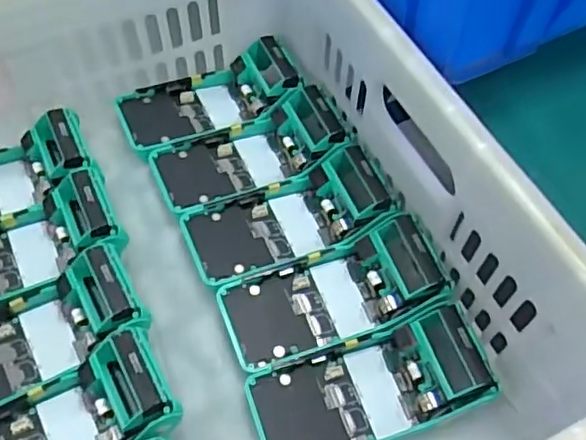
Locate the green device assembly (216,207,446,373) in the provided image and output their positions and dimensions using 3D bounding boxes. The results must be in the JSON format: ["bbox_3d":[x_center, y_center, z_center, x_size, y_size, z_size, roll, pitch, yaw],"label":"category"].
[{"bbox_3d":[0.030,0.056,0.464,0.161,0.049,0.070,-17,60,-12],"label":"green device assembly"}]

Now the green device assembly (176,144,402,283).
[{"bbox_3d":[-0.003,-0.004,0.500,0.166,0.044,0.074,-17,60,-12],"label":"green device assembly"}]

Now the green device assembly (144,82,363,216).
[{"bbox_3d":[-0.038,-0.062,0.531,0.162,0.042,0.076,-19,60,-12],"label":"green device assembly"}]

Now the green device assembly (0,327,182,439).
[{"bbox_3d":[-0.164,0.142,0.408,0.167,0.044,0.075,-23,61,-15],"label":"green device assembly"}]

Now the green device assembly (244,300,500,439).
[{"bbox_3d":[0.055,0.119,0.432,0.167,0.041,0.077,-16,60,-11],"label":"green device assembly"}]

